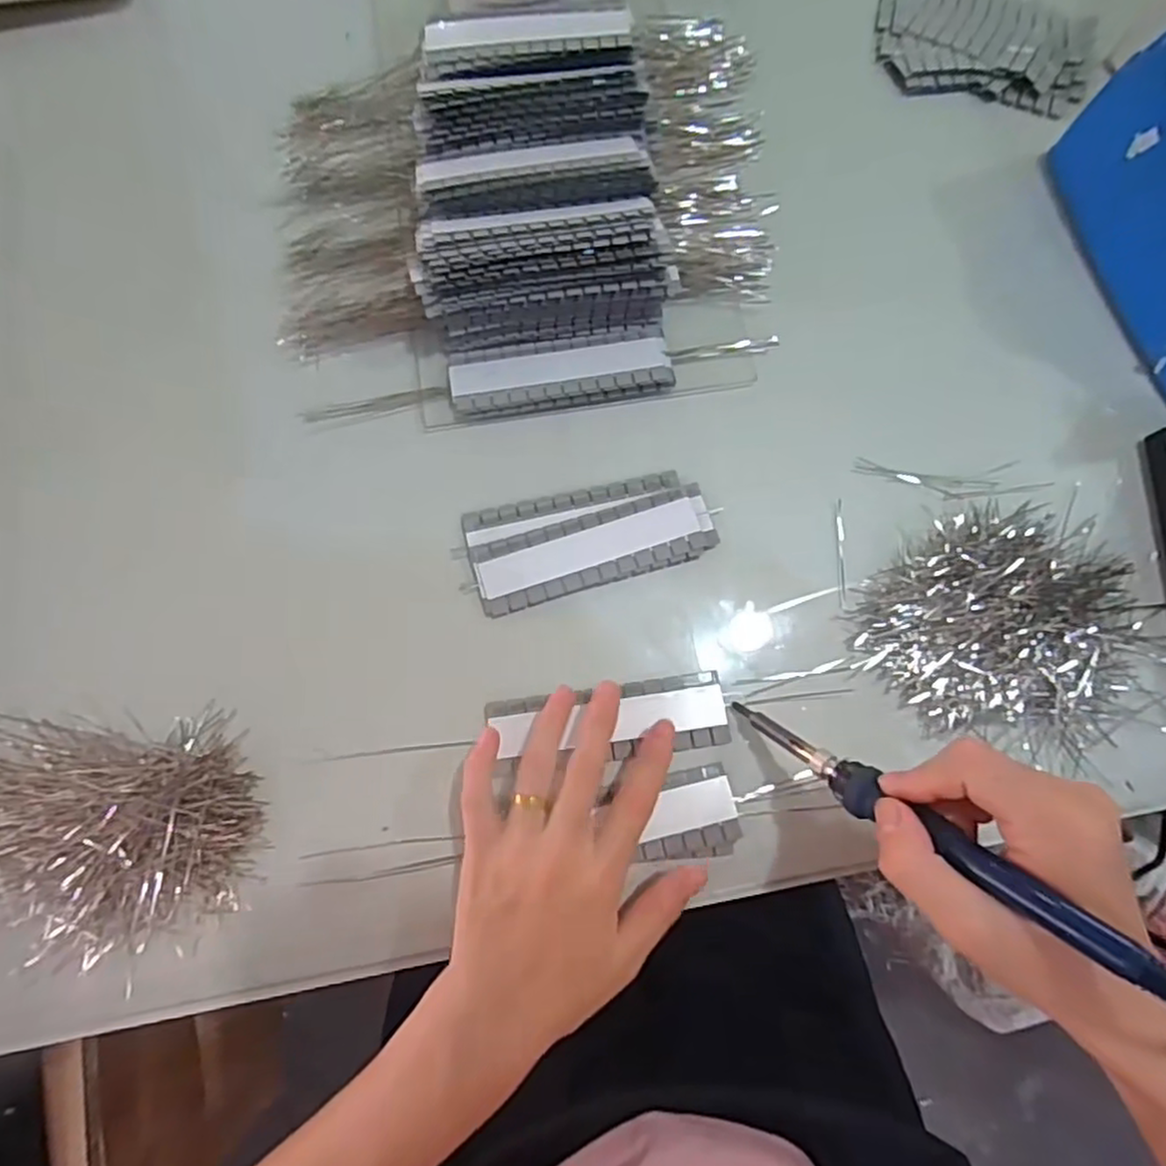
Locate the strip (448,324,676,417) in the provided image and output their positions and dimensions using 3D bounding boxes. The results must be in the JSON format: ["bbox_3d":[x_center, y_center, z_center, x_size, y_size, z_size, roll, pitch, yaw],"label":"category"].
[{"bbox_3d":[-0.013,-0.128,0.417,0.129,0.009,0.043,-8,77,-2],"label":"strip"}]

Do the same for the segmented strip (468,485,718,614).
[{"bbox_3d":[0.007,-0.020,0.394,0.137,0.006,0.040,-17,78,-4],"label":"segmented strip"}]

